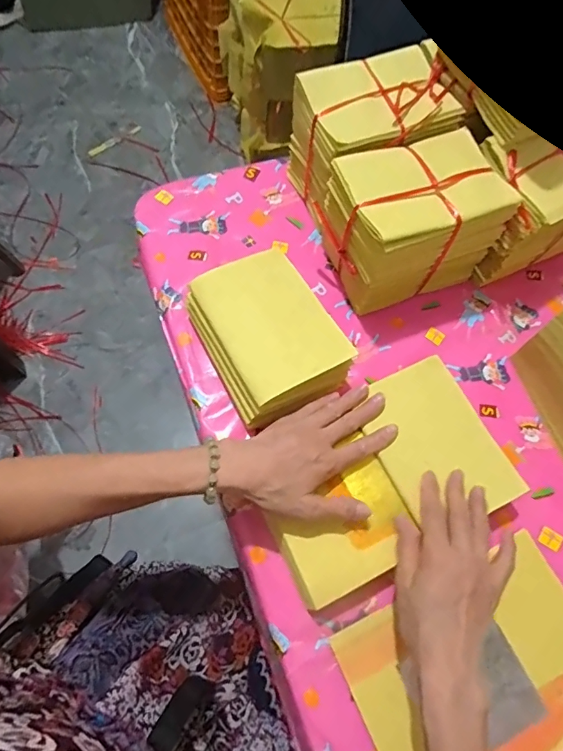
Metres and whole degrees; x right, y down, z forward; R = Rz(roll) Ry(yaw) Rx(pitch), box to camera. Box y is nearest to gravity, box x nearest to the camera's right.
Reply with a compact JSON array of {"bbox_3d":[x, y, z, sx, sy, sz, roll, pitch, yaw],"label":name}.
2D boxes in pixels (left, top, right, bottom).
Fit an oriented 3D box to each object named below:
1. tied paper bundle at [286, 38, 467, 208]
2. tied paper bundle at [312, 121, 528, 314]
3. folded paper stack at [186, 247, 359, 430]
[{"bbox_3d":[0.112,-0.296,0.565,0.183,0.131,0.126,-20,70,-11],"label":"tied paper bundle"},{"bbox_3d":[0.146,-0.176,0.527,0.170,0.140,0.127,-20,70,-11],"label":"tied paper bundle"},{"bbox_3d":[-0.016,-0.042,0.495,0.130,0.077,0.171,-26,71,-13],"label":"folded paper stack"}]

